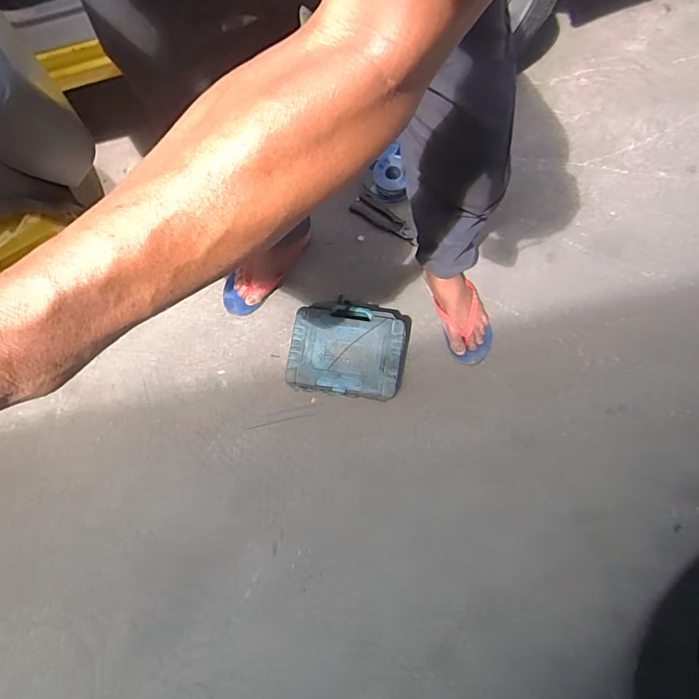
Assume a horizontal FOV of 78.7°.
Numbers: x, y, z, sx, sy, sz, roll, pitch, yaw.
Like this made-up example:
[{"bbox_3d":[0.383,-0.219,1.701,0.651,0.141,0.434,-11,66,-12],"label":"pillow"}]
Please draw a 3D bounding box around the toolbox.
[{"bbox_3d":[-0.004,-0.003,0.965,0.252,0.080,0.216,7,74,7],"label":"toolbox"}]

